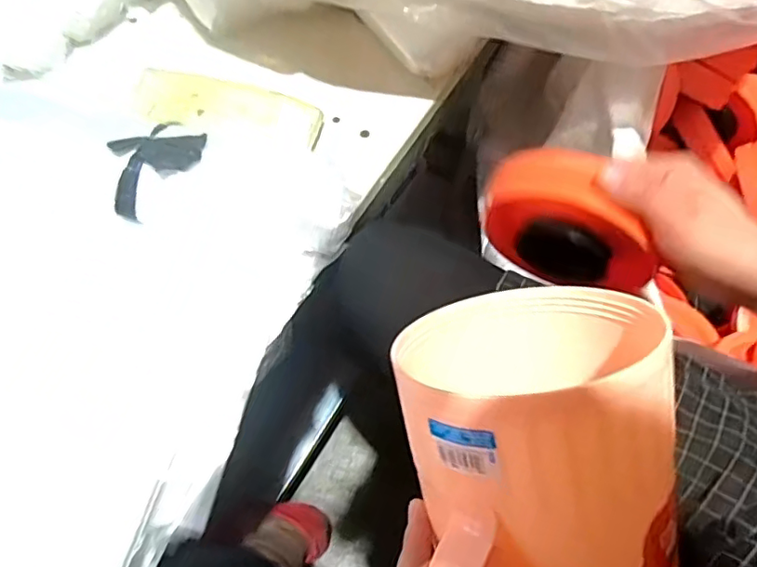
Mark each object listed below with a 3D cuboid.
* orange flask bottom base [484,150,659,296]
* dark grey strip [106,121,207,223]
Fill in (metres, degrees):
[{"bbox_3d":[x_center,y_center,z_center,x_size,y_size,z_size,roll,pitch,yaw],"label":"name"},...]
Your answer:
[{"bbox_3d":[0.133,-0.040,0.395,0.119,0.111,0.027,26,69,13],"label":"orange flask bottom base"},{"bbox_3d":[-0.187,-0.097,0.477,0.064,0.035,0.090,37,71,16],"label":"dark grey strip"}]

